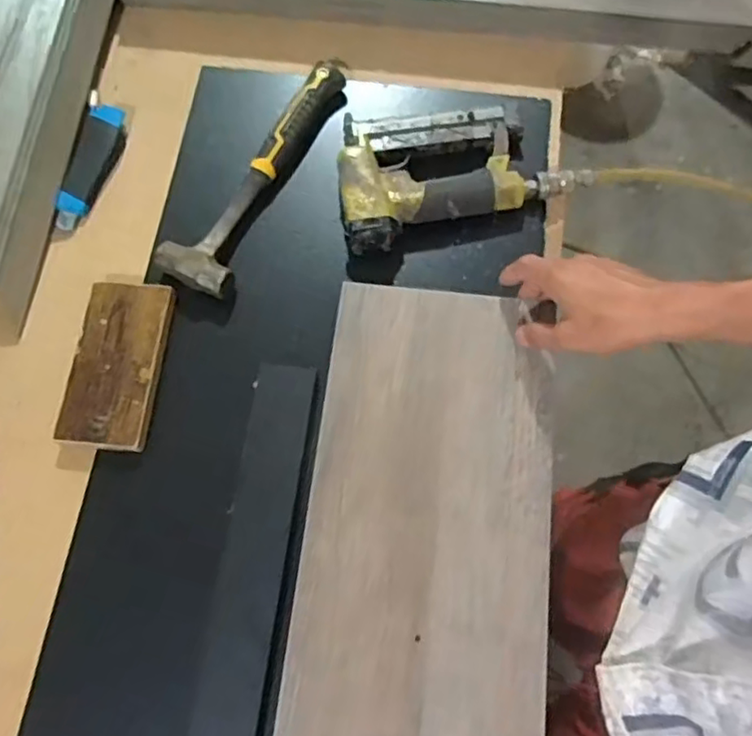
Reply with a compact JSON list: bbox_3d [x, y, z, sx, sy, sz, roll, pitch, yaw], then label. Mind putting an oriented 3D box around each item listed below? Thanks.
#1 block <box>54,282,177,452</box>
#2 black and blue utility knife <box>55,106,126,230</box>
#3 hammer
[{"bbox_3d":[-0.229,-0.005,0.565,0.075,0.016,0.150,6,70,2],"label":"block"},{"bbox_3d":[-0.287,-0.204,0.636,0.040,0.020,0.136,15,71,5],"label":"black and blue utility knife"},{"bbox_3d":[-0.112,-0.195,0.619,0.067,0.028,0.271,26,72,9],"label":"hammer"}]

